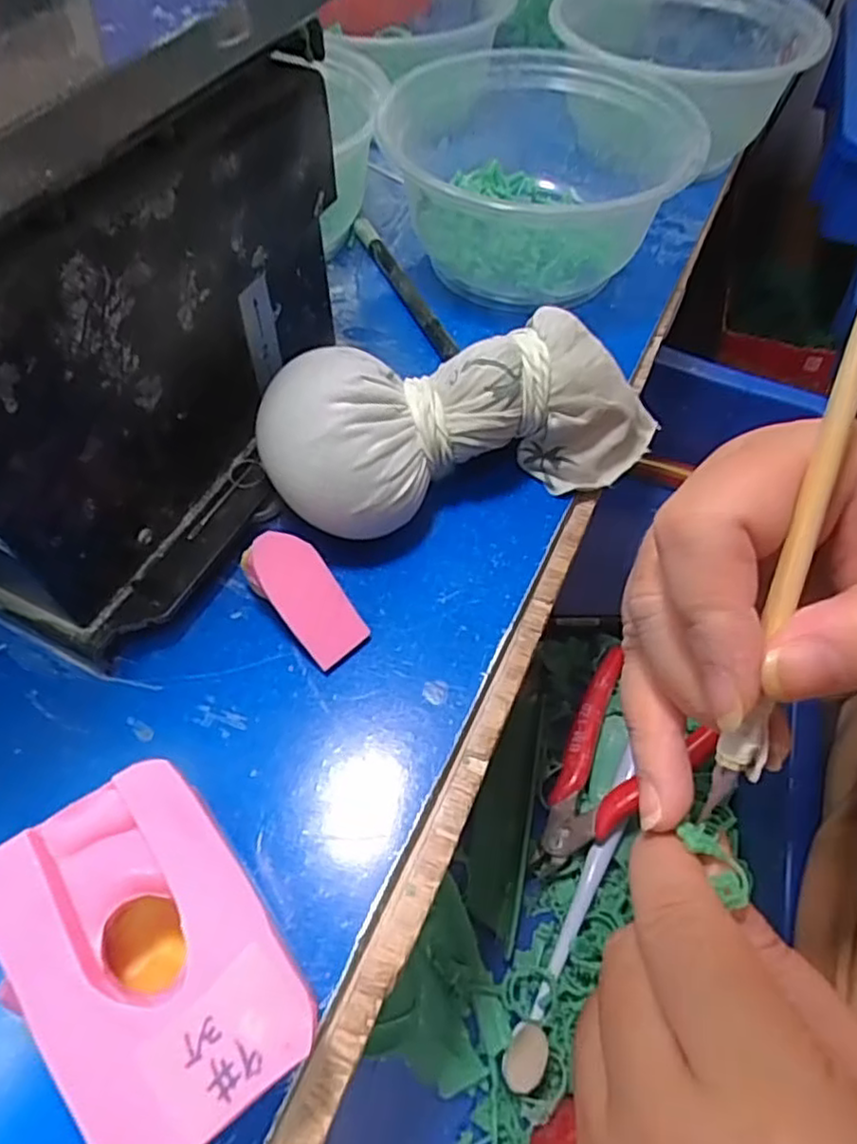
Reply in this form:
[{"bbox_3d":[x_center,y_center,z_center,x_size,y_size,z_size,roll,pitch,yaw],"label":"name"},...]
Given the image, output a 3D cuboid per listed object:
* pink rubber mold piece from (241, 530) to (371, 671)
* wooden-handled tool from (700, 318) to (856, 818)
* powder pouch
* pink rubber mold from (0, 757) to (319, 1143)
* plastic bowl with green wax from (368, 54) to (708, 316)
[{"bbox_3d":[-0.039,0.007,0.216,0.021,0.004,0.045,-40,94,-24],"label":"pink rubber mold piece"},{"bbox_3d":[0.077,-0.003,0.143,0.008,0.006,0.115,13,99,8],"label":"wooden-handled tool"},{"bbox_3d":[0.018,-0.052,0.238,0.148,0.056,0.052,-18,58,-12],"label":"powder pouch"},{"bbox_3d":[-0.059,0.087,0.154,0.047,0.045,0.068,-32,62,-20],"label":"pink rubber mold"},{"bbox_3d":[0.047,-0.169,0.309,0.127,0.066,0.130,0,56,-1],"label":"plastic bowl with green wax"}]

